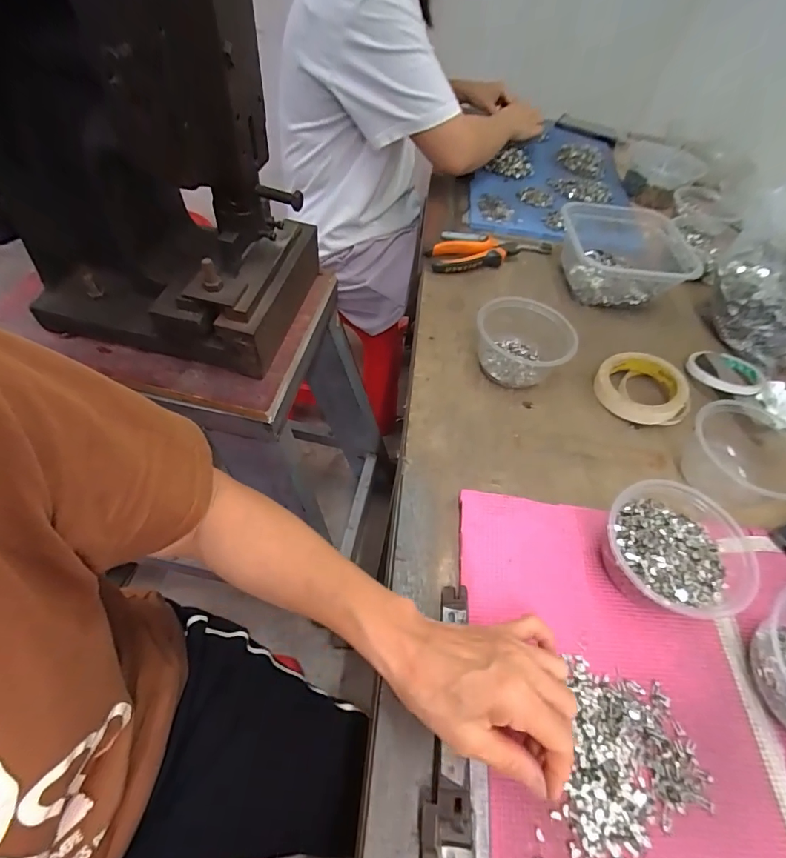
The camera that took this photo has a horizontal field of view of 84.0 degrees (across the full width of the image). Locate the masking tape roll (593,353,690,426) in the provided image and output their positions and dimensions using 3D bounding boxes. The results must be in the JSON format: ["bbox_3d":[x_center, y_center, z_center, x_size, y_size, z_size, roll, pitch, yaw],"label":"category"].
[{"bbox_3d":[0.302,-0.049,0.532,0.103,0.036,0.098,3,53,-4],"label":"masking tape roll"}]

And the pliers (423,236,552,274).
[{"bbox_3d":[0.158,-0.269,0.675,0.208,0.033,0.053,-8,55,-13],"label":"pliers"}]

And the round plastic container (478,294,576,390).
[{"bbox_3d":[0.158,-0.102,0.536,0.110,0.070,0.110,3,53,-4],"label":"round plastic container"}]

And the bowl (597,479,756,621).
[{"bbox_3d":[0.238,0.105,0.378,0.119,0.056,0.113,-34,63,-27],"label":"bowl"}]

